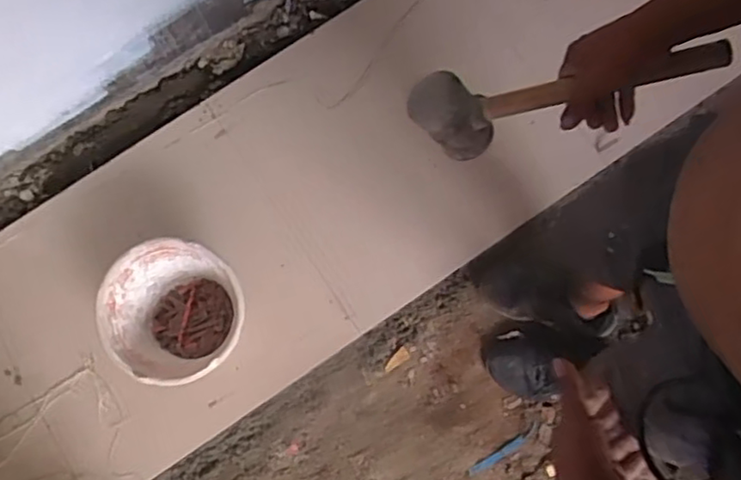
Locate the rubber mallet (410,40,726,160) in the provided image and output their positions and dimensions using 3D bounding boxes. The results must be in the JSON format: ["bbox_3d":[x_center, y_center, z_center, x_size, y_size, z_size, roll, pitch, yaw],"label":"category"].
[{"bbox_3d":[0.200,-0.154,0.688,0.304,0.104,0.063,-10,79,18],"label":"rubber mallet"}]

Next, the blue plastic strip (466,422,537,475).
[{"bbox_3d":[0.256,0.401,1.247,0.158,0.007,0.023,-34,82,-7],"label":"blue plastic strip"}]

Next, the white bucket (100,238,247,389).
[{"bbox_3d":[-0.350,0.133,1.200,0.248,0.165,0.243,0,80,-1],"label":"white bucket"}]

